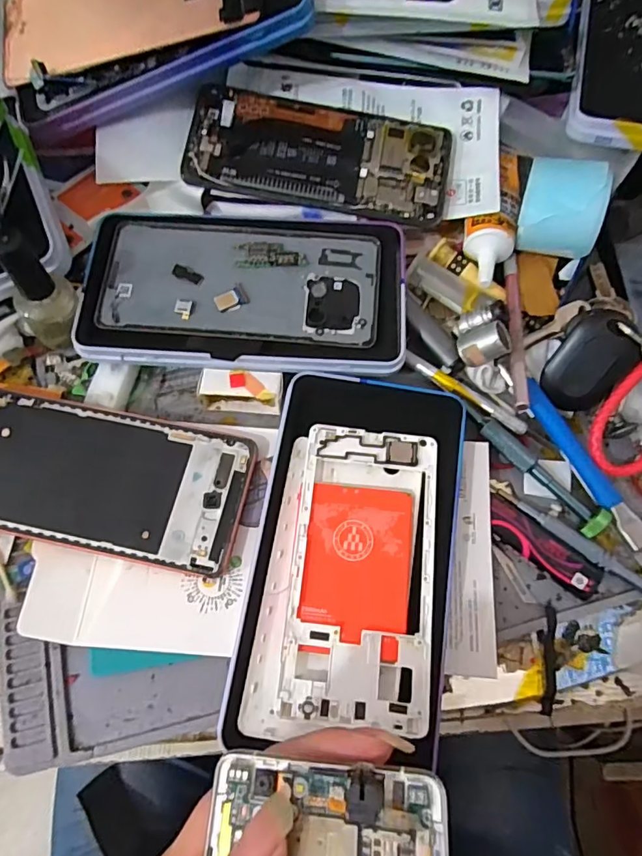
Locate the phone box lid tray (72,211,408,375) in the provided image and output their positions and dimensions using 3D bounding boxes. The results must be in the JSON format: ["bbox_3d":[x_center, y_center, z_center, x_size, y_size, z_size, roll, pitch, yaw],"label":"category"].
[{"bbox_3d":[-0.046,-0.083,0.303,0.188,0.027,0.110,4,69,-1],"label":"phone box lid tray"}]

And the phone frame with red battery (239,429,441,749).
[{"bbox_3d":[0.014,0.071,0.248,0.081,0.012,0.144,7,69,0],"label":"phone frame with red battery"}]

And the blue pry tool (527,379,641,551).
[{"bbox_3d":[0.148,0.019,0.280,0.012,0.009,0.105,-28,72,-12],"label":"blue pry tool"}]

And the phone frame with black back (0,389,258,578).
[{"bbox_3d":[-0.122,0.027,0.271,0.161,0.015,0.075,12,69,2],"label":"phone frame with black back"}]

